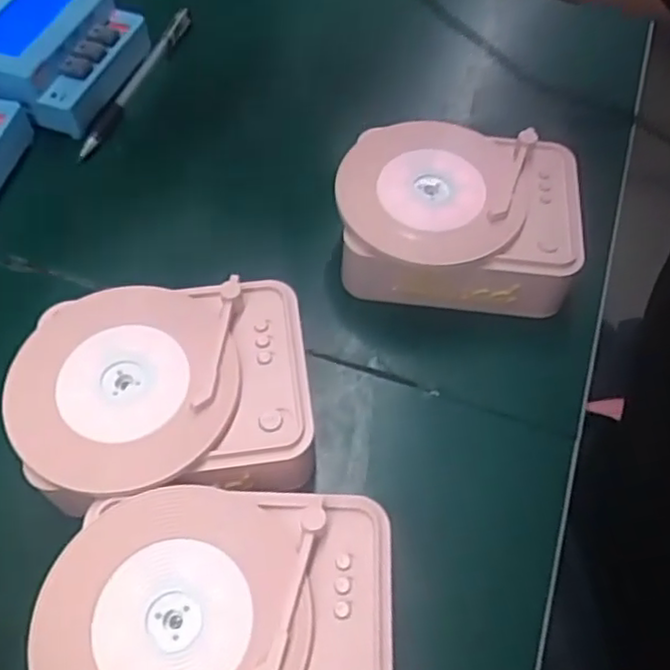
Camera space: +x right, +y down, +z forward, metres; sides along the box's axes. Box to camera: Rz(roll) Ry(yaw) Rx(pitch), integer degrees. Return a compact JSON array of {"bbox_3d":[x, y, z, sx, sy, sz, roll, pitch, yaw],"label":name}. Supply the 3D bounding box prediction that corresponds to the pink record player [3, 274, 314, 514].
[{"bbox_3d":[-0.078,0.032,0.321,0.128,0.052,0.102,-9,60,-6],"label":"pink record player"}]

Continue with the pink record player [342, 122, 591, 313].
[{"bbox_3d":[0.068,-0.064,0.381,0.131,0.053,0.104,5,59,2],"label":"pink record player"}]

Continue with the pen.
[{"bbox_3d":[-0.137,-0.179,0.474,0.013,0.016,0.155,17,60,10],"label":"pen"}]

